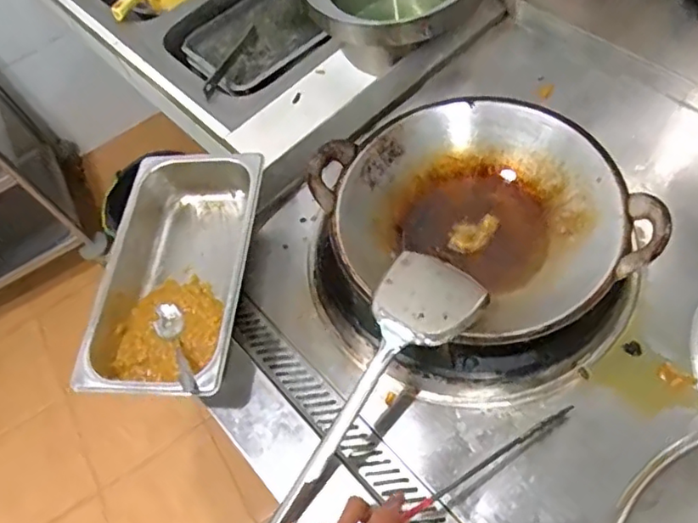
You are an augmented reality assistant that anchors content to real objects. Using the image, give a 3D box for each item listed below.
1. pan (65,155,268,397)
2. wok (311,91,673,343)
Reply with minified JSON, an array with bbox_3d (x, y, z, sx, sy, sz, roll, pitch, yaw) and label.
[{"bbox_3d":[-0.212,0.012,0.748,0.177,0.102,0.335,4,62,5],"label":"pan"},{"bbox_3d":[0.148,-0.057,0.712,0.319,0.133,0.337,-1,62,2],"label":"wok"}]

